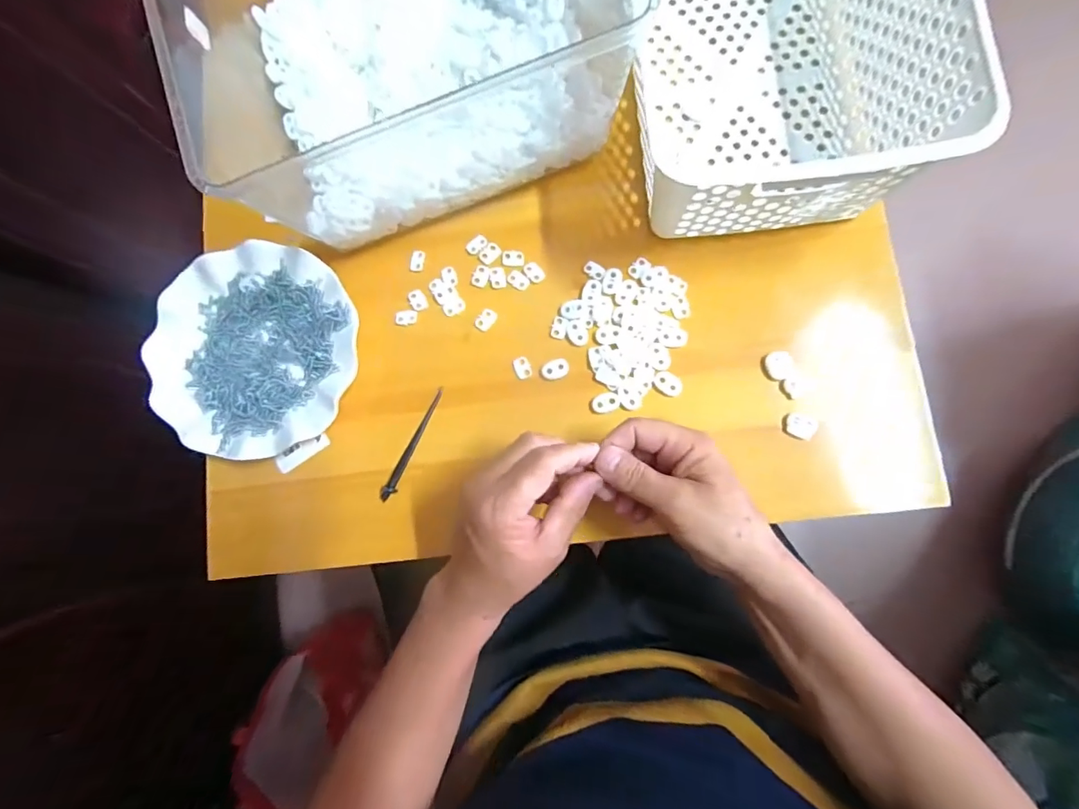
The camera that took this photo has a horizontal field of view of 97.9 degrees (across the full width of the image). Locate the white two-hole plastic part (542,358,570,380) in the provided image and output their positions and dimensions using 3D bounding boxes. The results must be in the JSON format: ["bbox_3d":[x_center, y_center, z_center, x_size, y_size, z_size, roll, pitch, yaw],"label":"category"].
[{"bbox_3d":[0.013,-0.030,0.391,0.023,0.004,0.016,-24,81,2],"label":"white two-hole plastic part"}]

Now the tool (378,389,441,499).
[{"bbox_3d":[-0.106,0.034,0.396,0.011,0.005,0.104,27,85,8],"label":"tool"}]

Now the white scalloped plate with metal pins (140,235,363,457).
[{"bbox_3d":[-0.244,-0.047,0.409,0.176,0.024,0.180,-1,82,5],"label":"white scalloped plate with metal pins"}]

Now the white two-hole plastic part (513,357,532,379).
[{"bbox_3d":[-0.014,-0.031,0.394,0.013,0.004,0.019,-26,81,1],"label":"white two-hole plastic part"}]

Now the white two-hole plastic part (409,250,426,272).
[{"bbox_3d":[-0.109,-0.128,0.418,0.012,0.004,0.020,8,83,6],"label":"white two-hole plastic part"}]

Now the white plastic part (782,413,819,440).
[{"bbox_3d":[0.205,0.017,0.369,0.024,0.005,0.019,14,84,7],"label":"white plastic part"}]

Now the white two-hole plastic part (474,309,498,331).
[{"bbox_3d":[-0.047,-0.073,0.406,0.014,0.004,0.019,38,87,9],"label":"white two-hole plastic part"}]

